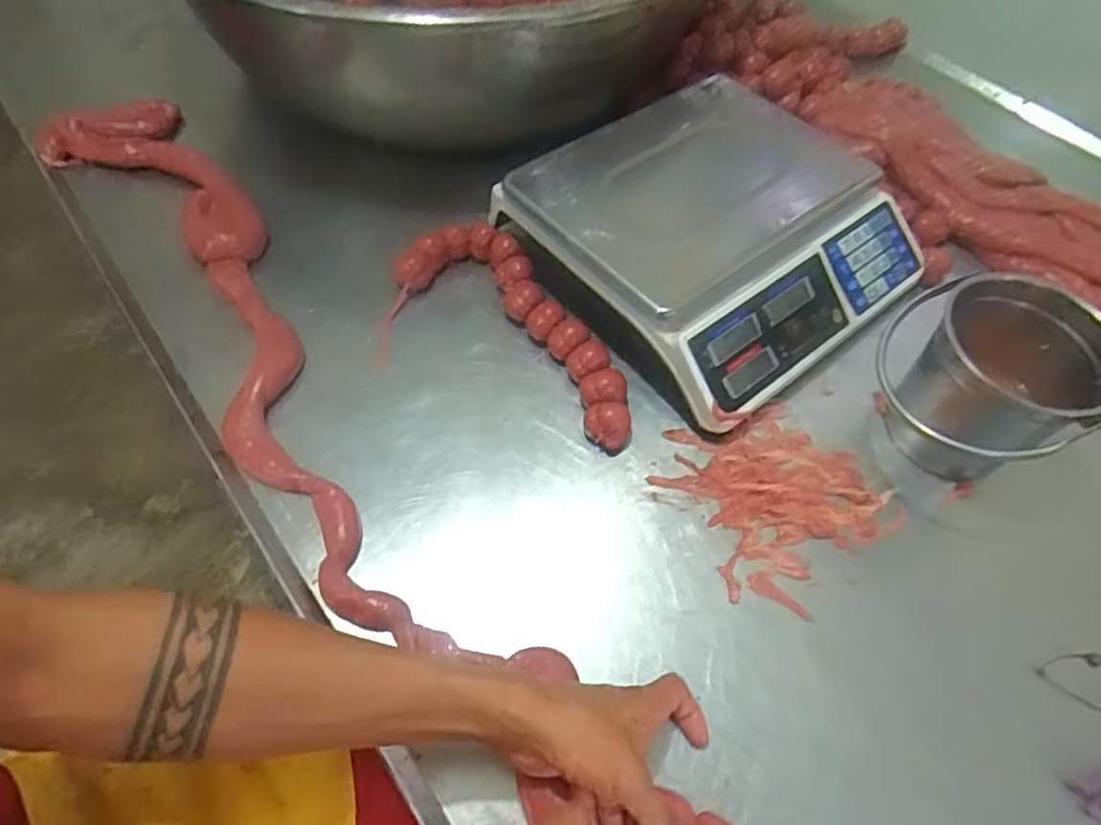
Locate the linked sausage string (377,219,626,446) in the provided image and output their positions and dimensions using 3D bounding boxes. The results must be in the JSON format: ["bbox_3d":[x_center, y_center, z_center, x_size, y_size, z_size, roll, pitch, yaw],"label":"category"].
[{"bbox_3d":[-0.032,-0.087,0.642,0.287,0.038,0.172,24,59,11],"label":"linked sausage string"}]

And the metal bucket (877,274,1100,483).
[{"bbox_3d":[0.367,-0.025,0.552,0.126,0.123,0.122,2,57,-3],"label":"metal bucket"}]

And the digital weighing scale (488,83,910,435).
[{"bbox_3d":[0.168,-0.182,0.658,0.338,0.093,0.319,-30,64,-21],"label":"digital weighing scale"}]

